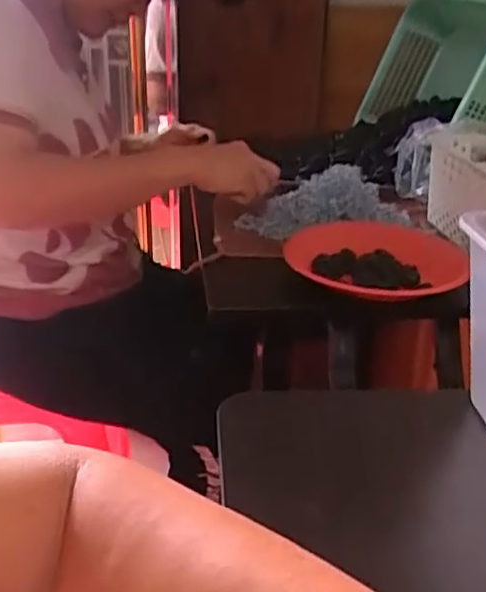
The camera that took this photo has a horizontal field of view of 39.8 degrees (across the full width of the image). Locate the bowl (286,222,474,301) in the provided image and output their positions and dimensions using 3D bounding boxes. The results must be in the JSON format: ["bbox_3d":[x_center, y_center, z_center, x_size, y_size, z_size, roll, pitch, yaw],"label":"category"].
[{"bbox_3d":[0.151,-0.043,0.746,0.203,0.029,0.188,2,25,-1],"label":"bowl"}]

